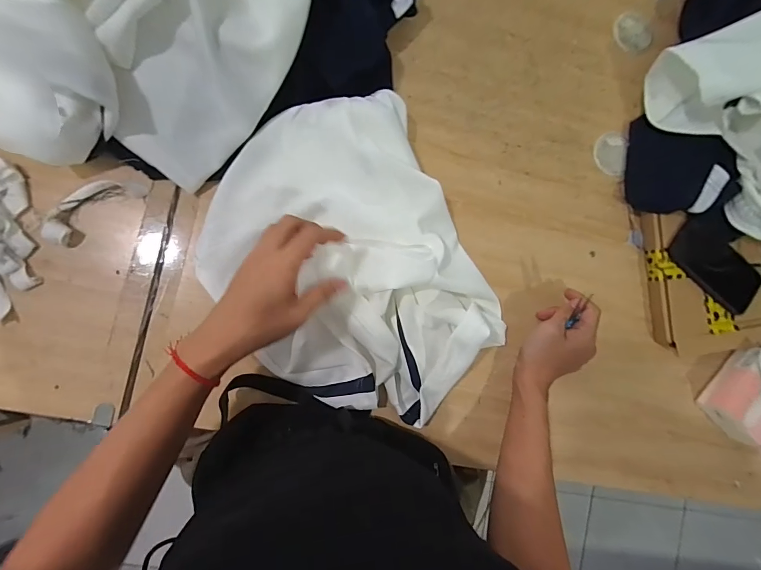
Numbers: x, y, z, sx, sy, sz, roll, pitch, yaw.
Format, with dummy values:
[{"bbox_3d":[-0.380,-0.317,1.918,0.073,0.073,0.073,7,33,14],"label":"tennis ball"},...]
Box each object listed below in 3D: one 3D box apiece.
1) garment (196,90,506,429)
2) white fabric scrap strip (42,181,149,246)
[{"bbox_3d":[-0.032,-0.015,0.482,0.311,0.072,0.398,-30,94,-9],"label":"garment"},{"bbox_3d":[-0.353,-0.099,0.468,0.121,0.020,0.045,-37,95,-8],"label":"white fabric scrap strip"}]

